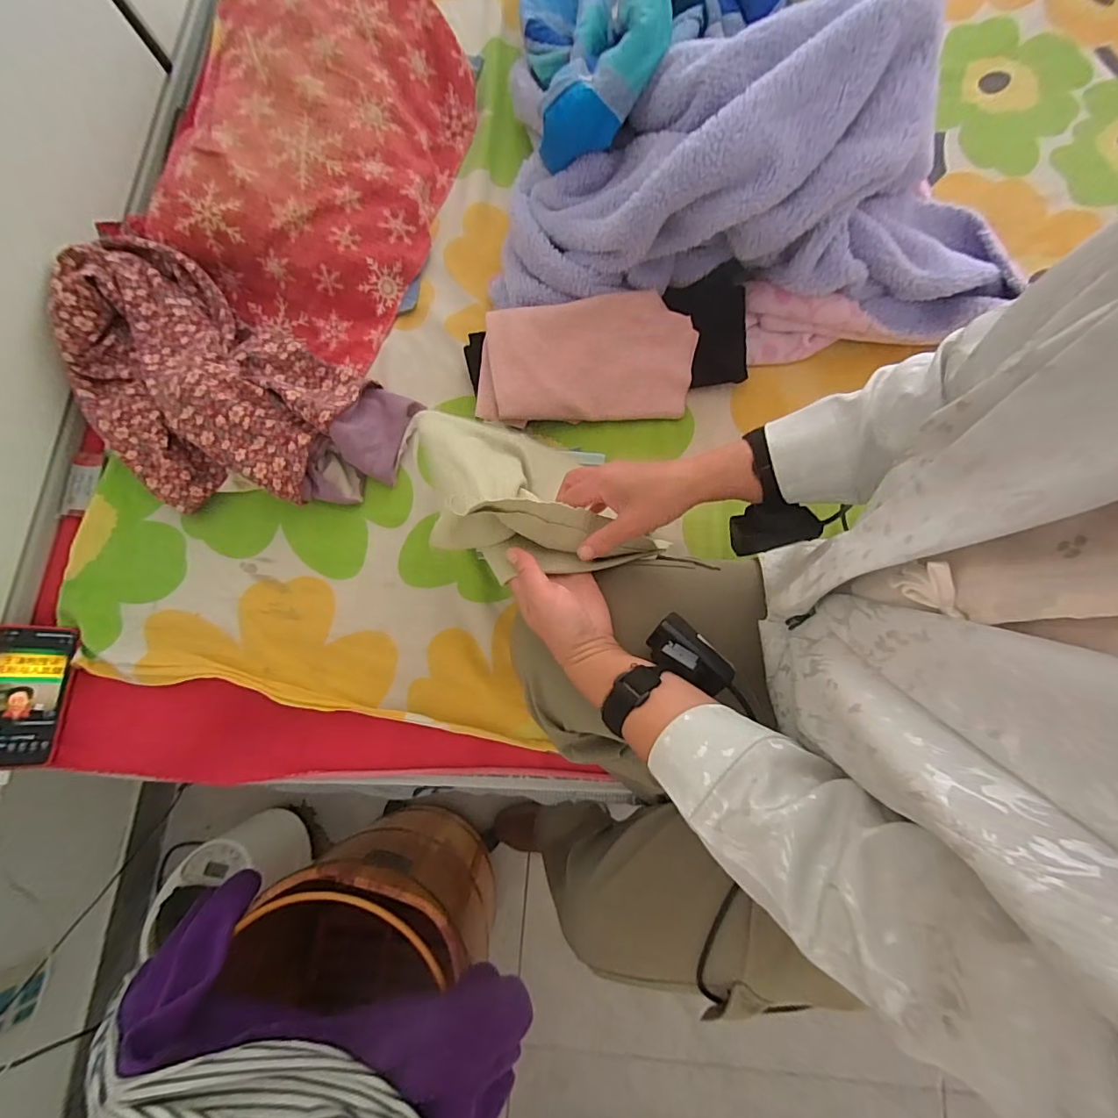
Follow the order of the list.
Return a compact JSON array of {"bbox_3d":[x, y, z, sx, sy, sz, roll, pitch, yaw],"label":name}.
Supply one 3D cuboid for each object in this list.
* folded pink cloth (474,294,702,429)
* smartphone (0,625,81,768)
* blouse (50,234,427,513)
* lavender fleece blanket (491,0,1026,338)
[{"bbox_3d":[0.022,-0.246,0.632,0.249,0.068,0.142,-5,78,0],"label":"folded pink cloth"},{"bbox_3d":[-0.599,0.152,0.561,0.015,0.071,0.150,-7,75,43],"label":"smartphone"},{"bbox_3d":[-0.416,-0.196,0.607,0.432,0.094,0.255,30,80,7],"label":"blouse"},{"bbox_3d":[0.233,-0.472,0.582,0.621,0.196,0.331,6,78,2],"label":"lavender fleece blanket"}]

